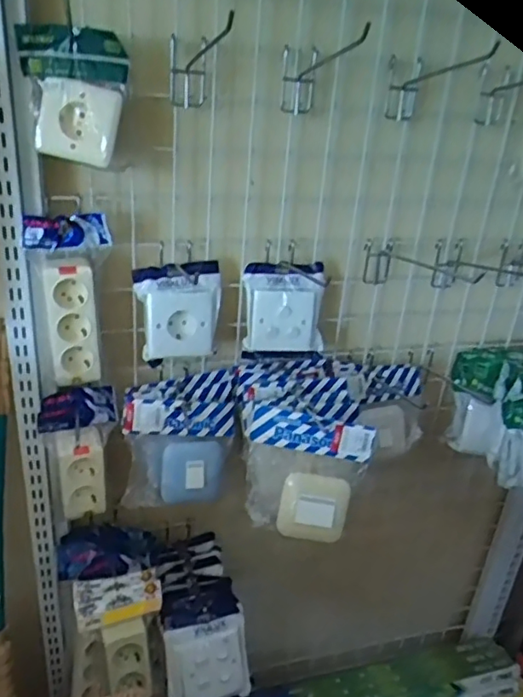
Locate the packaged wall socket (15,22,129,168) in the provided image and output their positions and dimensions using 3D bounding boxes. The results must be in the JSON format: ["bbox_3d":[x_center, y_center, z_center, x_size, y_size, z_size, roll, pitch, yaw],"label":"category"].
[{"bbox_3d":[-0.193,-0.264,0.628,0.106,0.122,0.056,-4,28,-18],"label":"packaged wall socket"}]

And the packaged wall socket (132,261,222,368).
[{"bbox_3d":[-0.108,-0.050,0.794,0.110,0.119,0.051,-10,30,-28],"label":"packaged wall socket"}]

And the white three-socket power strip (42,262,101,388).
[{"bbox_3d":[-0.234,-0.030,0.741,0.056,0.153,0.040,-5,28,-20],"label":"white three-socket power strip"}]

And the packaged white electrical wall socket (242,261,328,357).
[{"bbox_3d":[0.033,-0.050,0.827,0.114,0.124,0.042,-2,27,-15],"label":"packaged white electrical wall socket"}]

